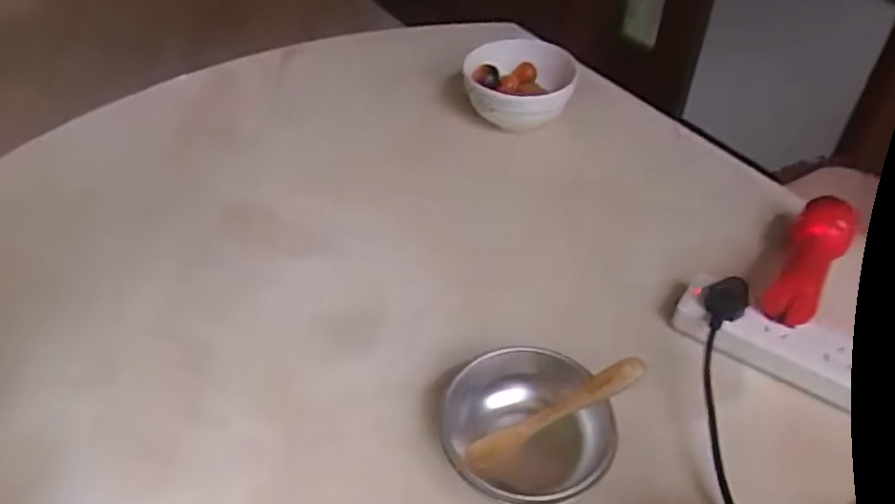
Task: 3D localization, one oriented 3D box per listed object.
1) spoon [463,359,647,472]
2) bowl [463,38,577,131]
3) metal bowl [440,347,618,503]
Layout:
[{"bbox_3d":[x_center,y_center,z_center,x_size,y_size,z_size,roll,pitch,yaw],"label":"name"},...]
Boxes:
[{"bbox_3d":[0.074,0.117,0.483,0.145,0.015,0.021,-33,46,12],"label":"spoon"},{"bbox_3d":[0.082,-0.190,0.780,0.118,0.054,0.118,0,44,0],"label":"bowl"},{"bbox_3d":[0.055,0.125,0.480,0.110,0.029,0.117,0,44,0],"label":"metal bowl"}]

